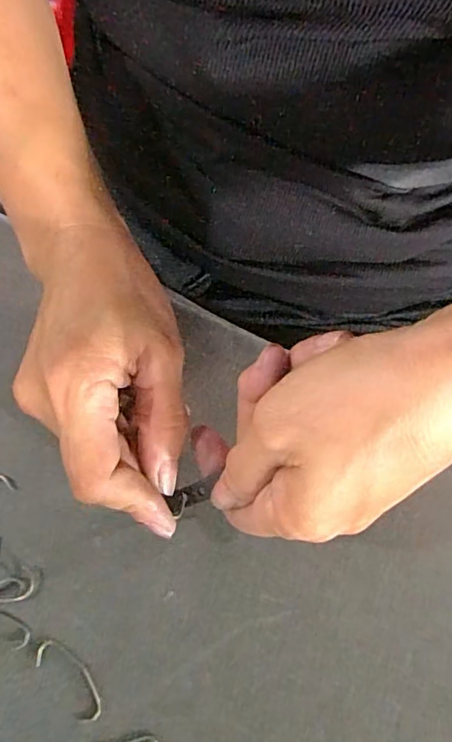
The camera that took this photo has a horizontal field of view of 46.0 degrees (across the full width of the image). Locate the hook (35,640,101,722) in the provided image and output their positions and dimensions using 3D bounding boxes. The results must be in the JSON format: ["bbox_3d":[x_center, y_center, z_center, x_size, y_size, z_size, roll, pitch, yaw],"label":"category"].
[{"bbox_3d":[-0.064,0.126,0.217,0.014,0.004,0.036,-42,76,-14],"label":"hook"}]

